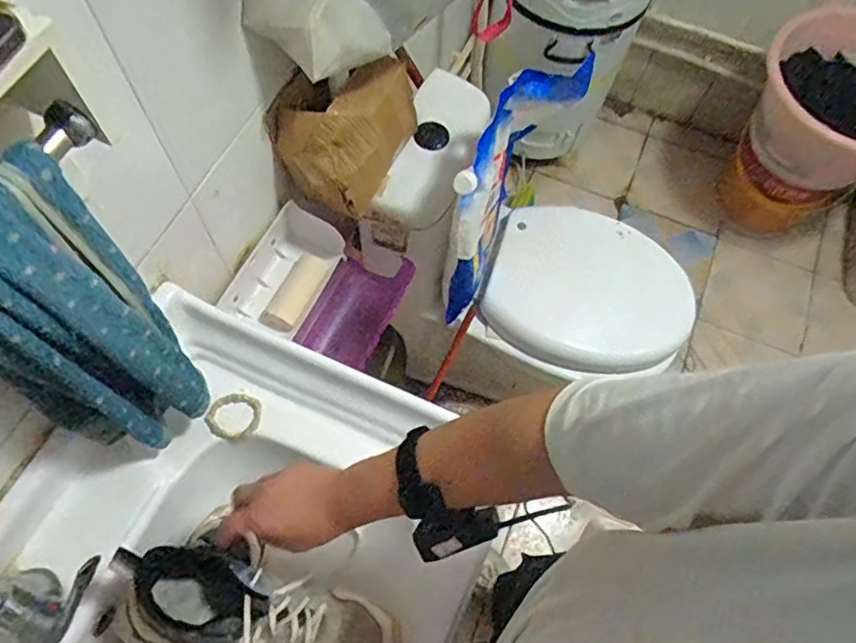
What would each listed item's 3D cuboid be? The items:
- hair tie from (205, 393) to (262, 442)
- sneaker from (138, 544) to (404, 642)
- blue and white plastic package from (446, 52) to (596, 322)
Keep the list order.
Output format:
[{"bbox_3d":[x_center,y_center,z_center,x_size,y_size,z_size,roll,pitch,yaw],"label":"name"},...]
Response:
[{"bbox_3d":[-0.231,0.114,0.704,0.056,0.016,0.059,1,65,-3],"label":"hair tie"},{"bbox_3d":[-0.160,0.299,0.588,0.262,0.114,0.090,19,66,4],"label":"sneaker"},{"bbox_3d":[0.129,-0.223,1.015,0.087,0.426,0.335,32,68,11],"label":"blue and white plastic package"}]

